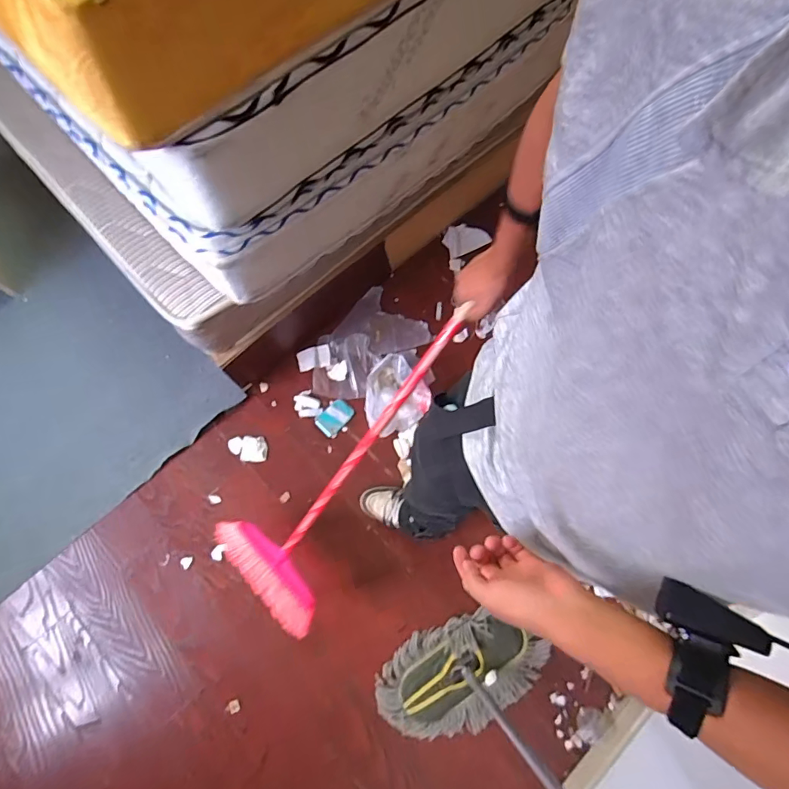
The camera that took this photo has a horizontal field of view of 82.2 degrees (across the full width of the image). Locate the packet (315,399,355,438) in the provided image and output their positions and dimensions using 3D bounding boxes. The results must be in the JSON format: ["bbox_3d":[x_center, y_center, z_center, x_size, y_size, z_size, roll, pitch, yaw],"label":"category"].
[{"bbox_3d":[-0.187,0.071,1.413,0.113,0.011,0.077,-41,78,-12],"label":"packet"}]

